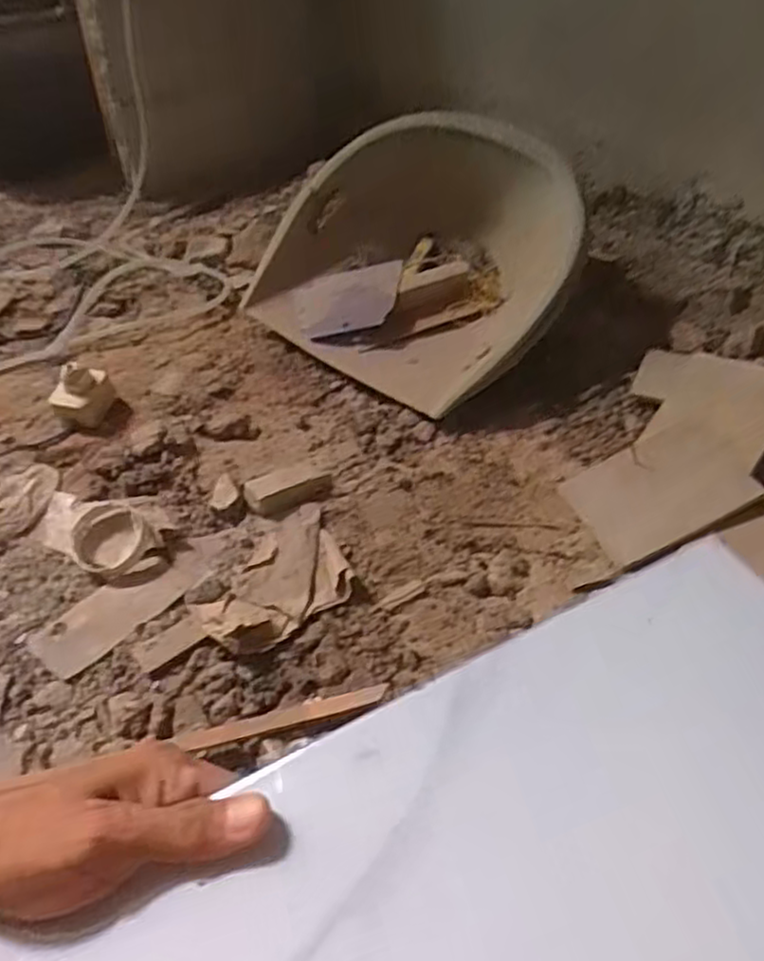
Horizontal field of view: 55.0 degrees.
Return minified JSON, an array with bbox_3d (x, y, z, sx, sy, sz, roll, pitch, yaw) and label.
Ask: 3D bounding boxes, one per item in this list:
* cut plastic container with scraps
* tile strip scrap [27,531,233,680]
[{"bbox_3d":[0.066,-0.342,1.061,0.423,0.231,0.389,30,51,29],"label":"cut plastic container with scraps"},{"bbox_3d":[-0.233,0.111,0.715,0.064,0.006,0.206,32,52,30],"label":"tile strip scrap"}]

